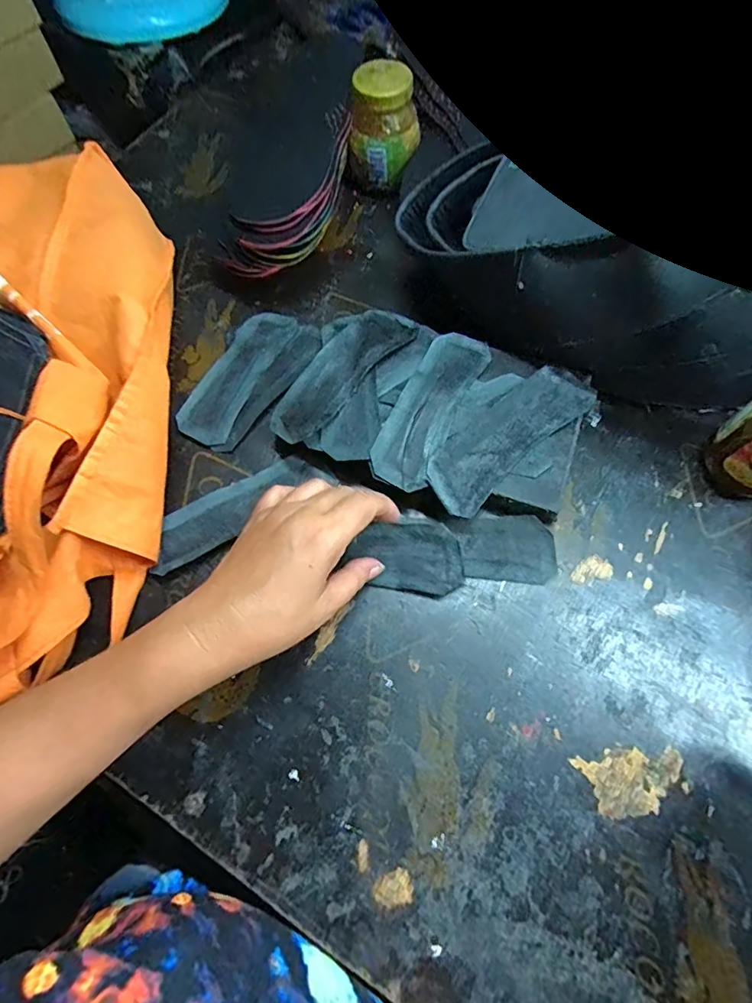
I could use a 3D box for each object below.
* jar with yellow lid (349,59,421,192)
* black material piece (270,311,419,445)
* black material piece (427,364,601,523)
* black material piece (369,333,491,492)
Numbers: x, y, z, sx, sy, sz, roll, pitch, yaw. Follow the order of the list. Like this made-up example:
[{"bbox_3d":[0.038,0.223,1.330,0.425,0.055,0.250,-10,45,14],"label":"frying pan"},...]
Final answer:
[{"bbox_3d":[0.008,-0.365,0.475,0.069,0.089,0.060,0,67,2],"label":"jar with yellow lid"},{"bbox_3d":[-0.028,-0.106,0.392,0.050,0.012,0.147,36,73,18],"label":"black material piece"},{"bbox_3d":[0.099,-0.050,0.362,0.145,0.006,0.050,-40,78,-15],"label":"black material piece"},{"bbox_3d":[0.043,-0.077,0.372,0.047,0.004,0.145,24,70,12],"label":"black material piece"}]

